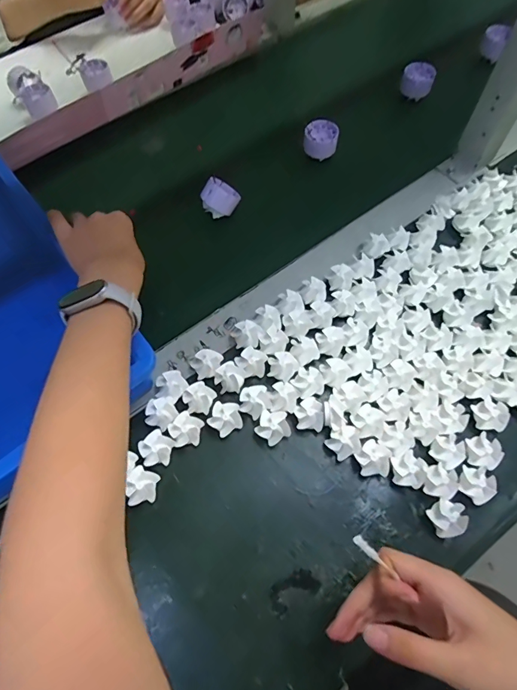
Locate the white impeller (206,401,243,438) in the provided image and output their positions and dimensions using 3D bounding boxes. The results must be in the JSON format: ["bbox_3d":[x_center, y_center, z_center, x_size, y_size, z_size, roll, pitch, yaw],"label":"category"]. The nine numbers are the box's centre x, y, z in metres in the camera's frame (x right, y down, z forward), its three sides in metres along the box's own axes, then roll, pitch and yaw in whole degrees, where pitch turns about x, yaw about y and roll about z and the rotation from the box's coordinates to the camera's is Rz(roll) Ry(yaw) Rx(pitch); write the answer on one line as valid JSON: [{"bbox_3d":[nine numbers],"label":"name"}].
[{"bbox_3d":[-0.034,0.075,0.407,0.034,0.016,0.033,-1,65,1],"label":"white impeller"}]

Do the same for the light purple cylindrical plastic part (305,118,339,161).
[{"bbox_3d":[0.089,-0.293,0.569,0.046,0.029,0.045,-1,65,1],"label":"light purple cylindrical plastic part"}]

